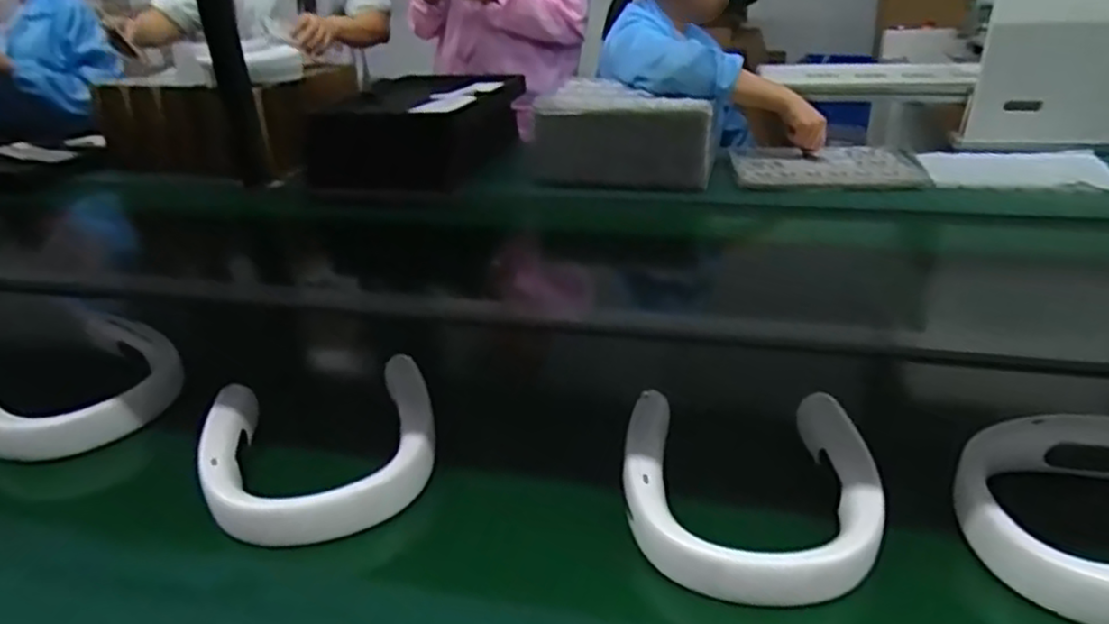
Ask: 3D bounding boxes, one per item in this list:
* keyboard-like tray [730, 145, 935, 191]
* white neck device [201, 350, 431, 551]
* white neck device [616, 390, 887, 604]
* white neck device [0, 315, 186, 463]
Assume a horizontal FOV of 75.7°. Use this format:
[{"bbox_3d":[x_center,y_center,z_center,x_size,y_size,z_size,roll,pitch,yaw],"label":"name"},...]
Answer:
[{"bbox_3d":[0.504,-0.274,1.334,0.332,0.014,0.217,2,31,7],"label":"keyboard-like tray"},{"bbox_3d":[-0.198,0.106,0.628,0.198,0.050,0.211,-13,34,-13],"label":"white neck device"},{"bbox_3d":[0.147,0.140,0.558,0.178,0.063,0.179,-1,33,6],"label":"white neck device"},{"bbox_3d":[-0.473,0.073,0.706,0.127,0.070,0.181,22,41,35],"label":"white neck device"}]

